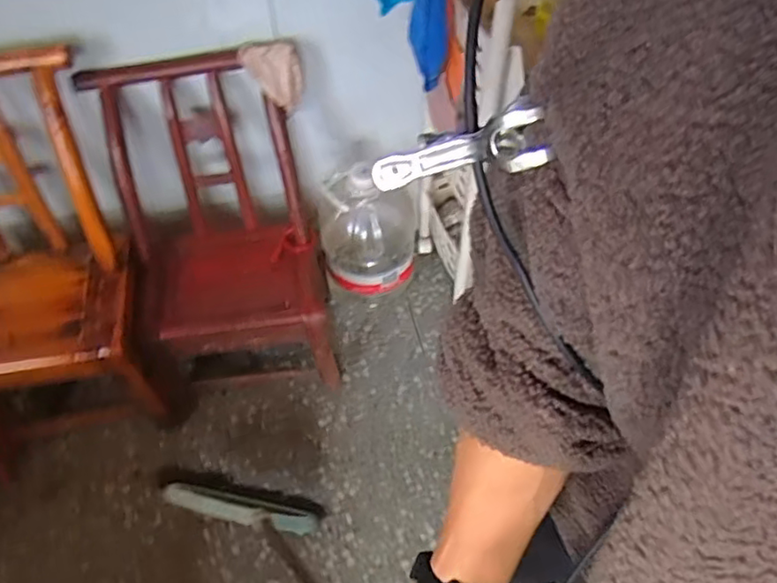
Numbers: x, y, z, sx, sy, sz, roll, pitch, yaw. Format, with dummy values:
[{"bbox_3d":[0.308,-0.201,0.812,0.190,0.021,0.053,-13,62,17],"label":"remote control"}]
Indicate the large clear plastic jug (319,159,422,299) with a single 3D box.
[{"bbox_3d":[-0.043,-0.144,1.370,0.212,0.275,0.175,-7,56,-4],"label":"large clear plastic jug"}]

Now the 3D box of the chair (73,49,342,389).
[{"bbox_3d":[-0.334,-0.101,1.279,0.363,0.619,0.393,-8,56,-5],"label":"chair"}]

